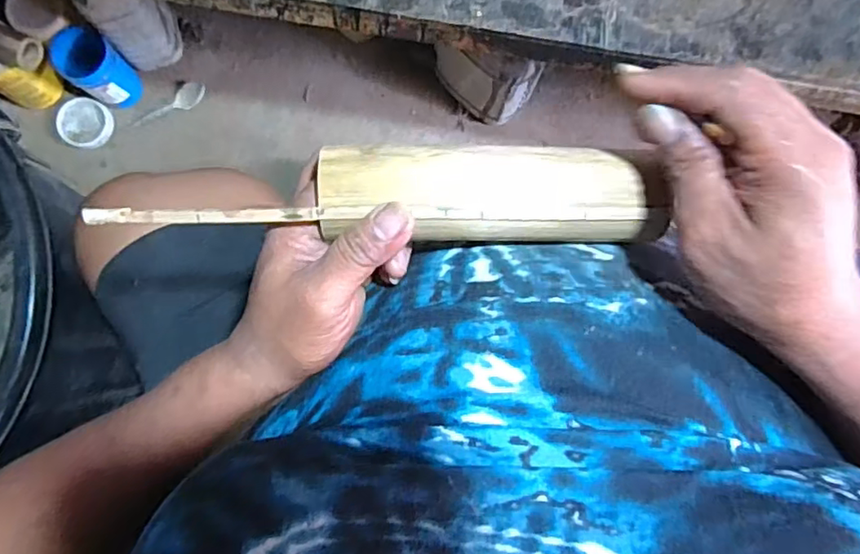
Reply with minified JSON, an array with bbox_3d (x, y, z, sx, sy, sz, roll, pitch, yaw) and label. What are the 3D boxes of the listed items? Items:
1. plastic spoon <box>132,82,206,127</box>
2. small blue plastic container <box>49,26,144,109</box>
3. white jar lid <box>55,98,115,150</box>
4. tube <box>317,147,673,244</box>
[{"bbox_3d":[-0.456,-0.297,1.054,0.137,0.009,0.039,-39,86,-6],"label":"plastic spoon"},{"bbox_3d":[-0.551,-0.344,0.994,0.081,0.135,0.085,0,83,-2],"label":"small blue plastic container"},{"bbox_3d":[-0.602,-0.268,1.040,0.094,0.016,0.083,23,82,1],"label":"white jar lid"},{"bbox_3d":[0.030,-0.041,0.319,0.167,0.057,0.045,3,83,-4],"label":"tube"}]

